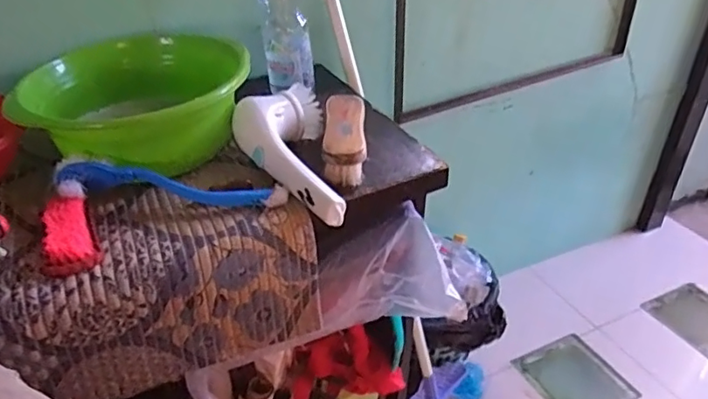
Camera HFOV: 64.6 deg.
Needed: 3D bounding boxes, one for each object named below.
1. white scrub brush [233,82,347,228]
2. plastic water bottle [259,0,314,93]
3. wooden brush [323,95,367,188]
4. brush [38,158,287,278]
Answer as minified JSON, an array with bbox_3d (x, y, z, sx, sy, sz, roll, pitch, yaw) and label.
[{"bbox_3d":[-0.082,-0.064,0.659,0.109,0.063,0.227,-5,34,-9],"label":"white scrub brush"},{"bbox_3d":[-0.092,-0.246,0.755,0.069,0.195,0.054,-3,34,-5],"label":"plastic water bottle"},{"bbox_3d":[-0.010,-0.085,0.680,0.048,0.047,0.153,2,48,1],"label":"wooden brush"},{"bbox_3d":[-0.205,-0.006,0.601,0.242,0.048,0.124,-15,37,-22],"label":"brush"}]

